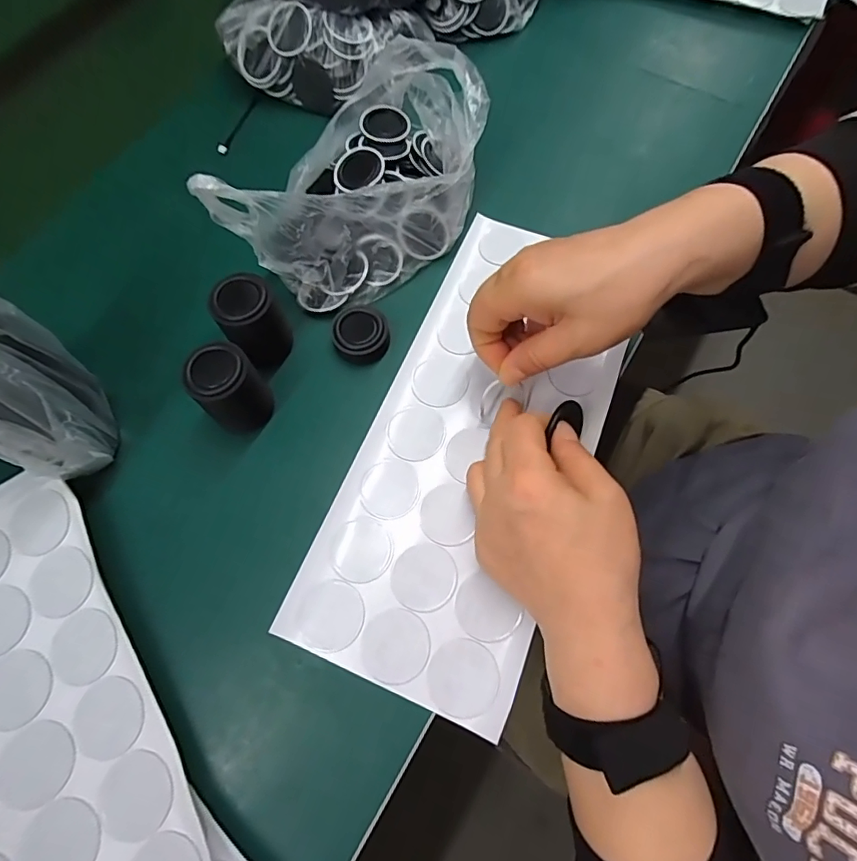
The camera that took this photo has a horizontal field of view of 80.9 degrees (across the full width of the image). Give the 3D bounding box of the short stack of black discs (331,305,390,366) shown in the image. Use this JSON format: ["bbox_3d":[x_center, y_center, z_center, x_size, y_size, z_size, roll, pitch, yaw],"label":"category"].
[{"bbox_3d":[-0.048,-0.066,0.351,0.038,0.014,0.040,-22,71,-8],"label":"short stack of black discs"}]

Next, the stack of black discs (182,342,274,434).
[{"bbox_3d":[-0.122,-0.026,0.316,0.042,0.056,0.037,-33,73,-12],"label":"stack of black discs"}]

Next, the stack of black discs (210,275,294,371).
[{"bbox_3d":[-0.115,-0.071,0.330,0.037,0.058,0.040,-33,73,-12],"label":"stack of black discs"}]

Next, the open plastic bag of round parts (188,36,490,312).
[{"bbox_3d":[-0.041,-0.178,0.355,0.134,0.083,0.182,16,70,6],"label":"open plastic bag of round parts"}]

